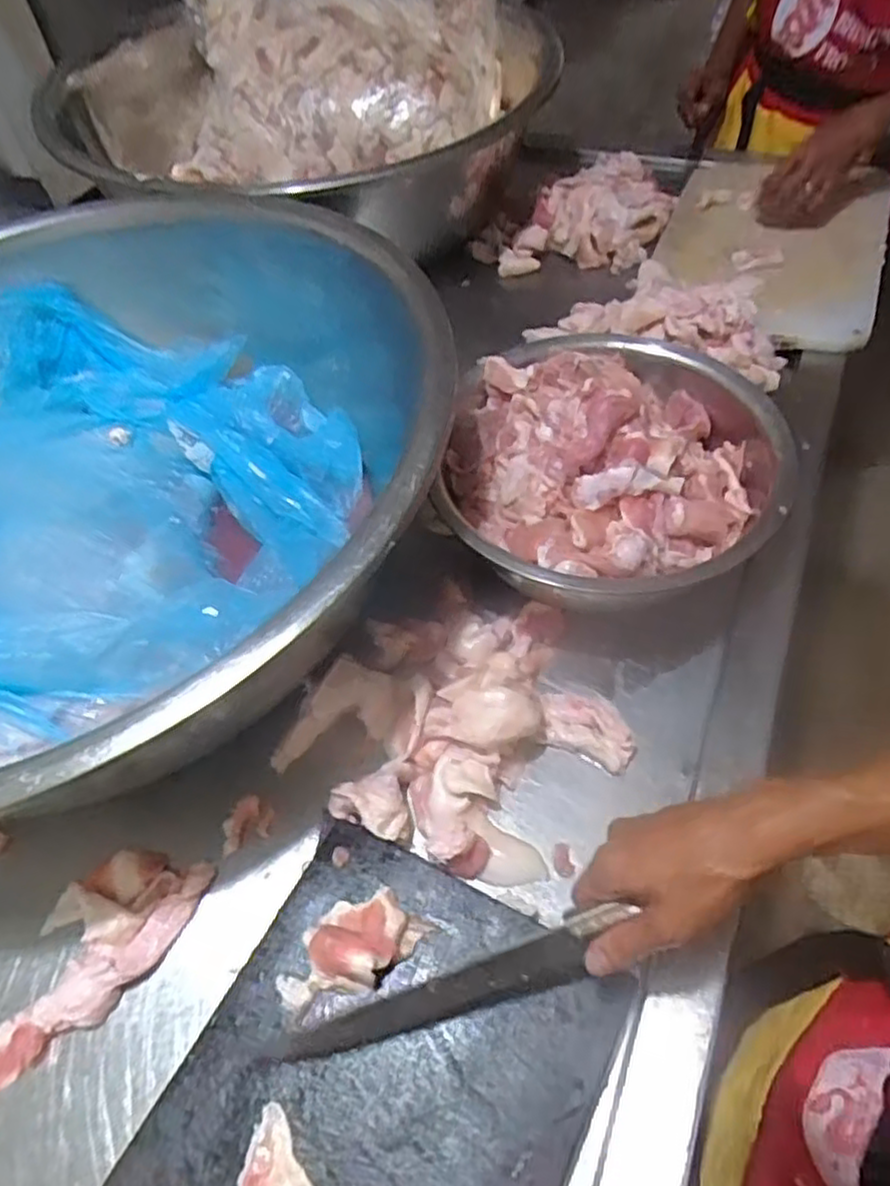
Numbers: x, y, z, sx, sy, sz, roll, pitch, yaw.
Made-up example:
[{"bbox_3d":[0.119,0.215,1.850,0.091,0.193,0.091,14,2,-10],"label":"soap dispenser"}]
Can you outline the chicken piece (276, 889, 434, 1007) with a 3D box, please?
[{"bbox_3d":[-0.070,0.253,0.522,0.105,0.028,0.057,-36,58,-19],"label":"chicken piece"}]

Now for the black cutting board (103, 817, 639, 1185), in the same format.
[{"bbox_3d":[-0.066,0.362,0.465,0.251,0.016,0.375,22,59,20],"label":"black cutting board"}]

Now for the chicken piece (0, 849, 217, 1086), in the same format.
[{"bbox_3d":[-0.282,0.279,0.564,0.214,0.030,0.096,-40,60,-22],"label":"chicken piece"}]

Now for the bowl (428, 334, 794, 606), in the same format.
[{"bbox_3d":[0.164,-0.124,0.715,0.320,0.126,0.329,-3,54,4],"label":"bowl"}]

